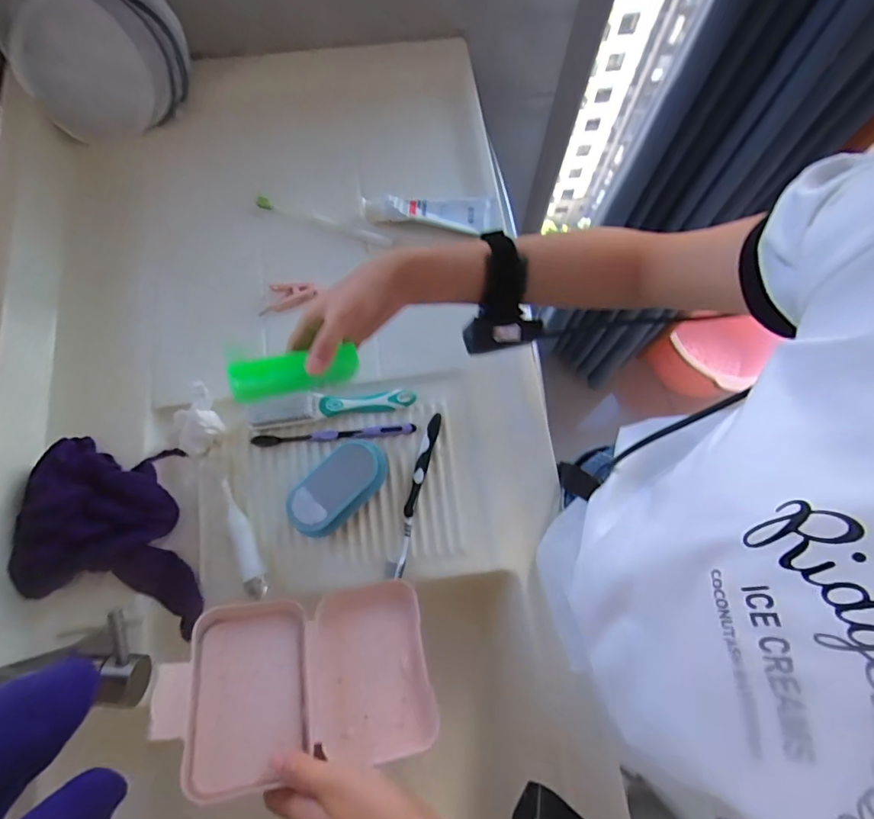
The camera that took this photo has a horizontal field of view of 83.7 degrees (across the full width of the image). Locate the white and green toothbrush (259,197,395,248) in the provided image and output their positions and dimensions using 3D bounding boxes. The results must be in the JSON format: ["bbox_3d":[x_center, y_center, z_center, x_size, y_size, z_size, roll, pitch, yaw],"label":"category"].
[{"bbox_3d":[-0.139,-0.235,0.608,0.173,0.014,0.013,18,74,4],"label":"white and green toothbrush"}]

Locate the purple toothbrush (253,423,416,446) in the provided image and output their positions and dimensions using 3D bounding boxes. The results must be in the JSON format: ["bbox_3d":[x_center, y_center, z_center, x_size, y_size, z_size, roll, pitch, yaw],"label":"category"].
[{"bbox_3d":[-0.116,0.028,0.542,0.181,0.016,0.015,-4,73,-2],"label":"purple toothbrush"}]

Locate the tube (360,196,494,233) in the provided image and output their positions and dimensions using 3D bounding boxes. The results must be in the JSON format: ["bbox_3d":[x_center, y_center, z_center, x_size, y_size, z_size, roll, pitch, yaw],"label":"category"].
[{"bbox_3d":[-0.010,-0.247,0.606,0.162,0.030,0.047,1,73,-1],"label":"tube"}]

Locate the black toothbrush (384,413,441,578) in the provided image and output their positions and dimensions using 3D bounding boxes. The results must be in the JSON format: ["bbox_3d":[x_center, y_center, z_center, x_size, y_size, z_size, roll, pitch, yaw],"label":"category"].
[{"bbox_3d":[-0.024,0.088,0.517,0.018,0.021,0.176,14,72,4],"label":"black toothbrush"}]

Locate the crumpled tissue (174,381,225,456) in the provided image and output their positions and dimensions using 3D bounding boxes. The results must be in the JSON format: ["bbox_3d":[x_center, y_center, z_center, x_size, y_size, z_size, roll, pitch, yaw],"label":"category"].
[{"bbox_3d":[-0.264,0.019,0.535,0.046,0.037,0.059,34,76,9],"label":"crumpled tissue"}]

